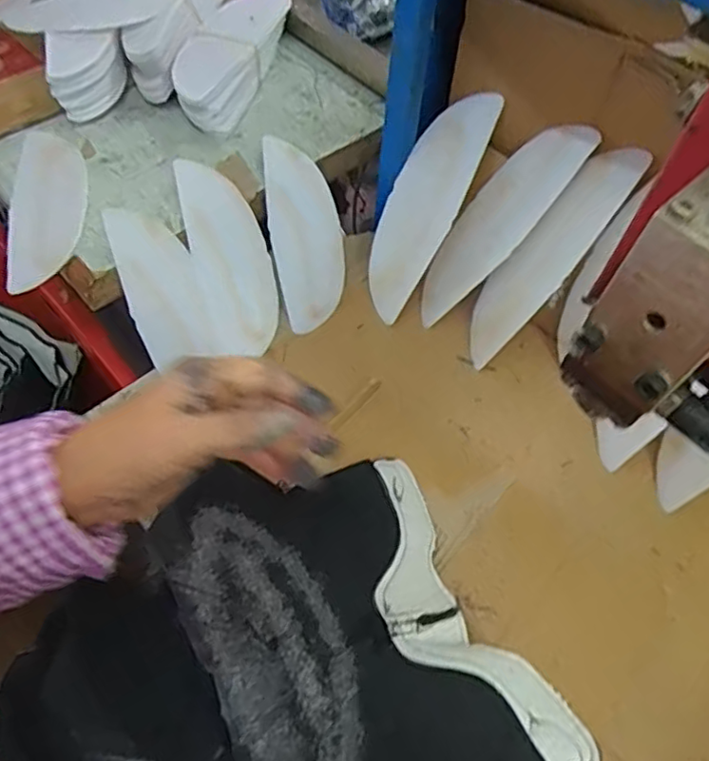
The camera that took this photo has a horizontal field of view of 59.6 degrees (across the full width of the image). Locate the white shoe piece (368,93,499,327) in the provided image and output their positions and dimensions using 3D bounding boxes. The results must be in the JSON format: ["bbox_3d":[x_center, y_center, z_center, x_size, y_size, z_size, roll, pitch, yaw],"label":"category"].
[{"bbox_3d":[0.062,-0.165,0.584,0.068,0.212,0.018,33,23,16],"label":"white shoe piece"}]

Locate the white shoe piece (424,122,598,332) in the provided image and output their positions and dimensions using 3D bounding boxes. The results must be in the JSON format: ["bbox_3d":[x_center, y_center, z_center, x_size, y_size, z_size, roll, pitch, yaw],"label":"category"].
[{"bbox_3d":[0.126,-0.141,0.570,0.015,0.204,0.059,-1,46,-54],"label":"white shoe piece"}]

